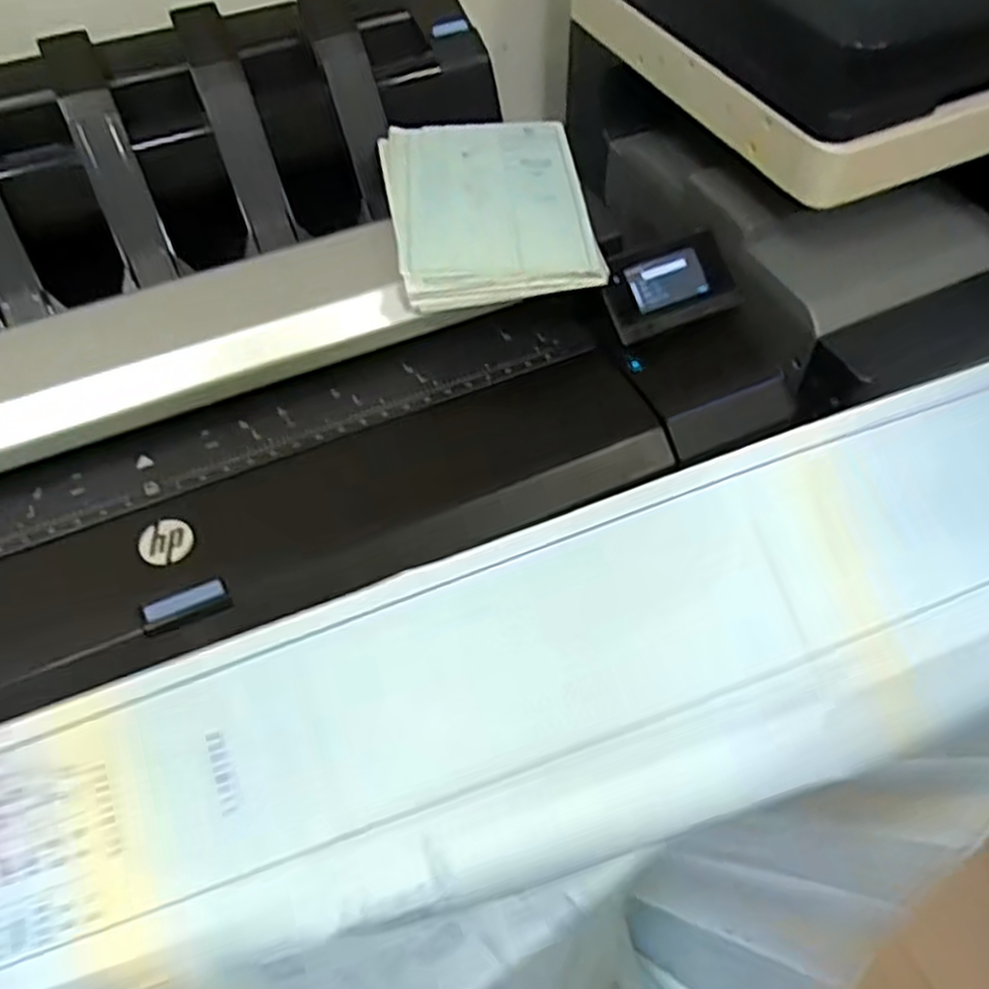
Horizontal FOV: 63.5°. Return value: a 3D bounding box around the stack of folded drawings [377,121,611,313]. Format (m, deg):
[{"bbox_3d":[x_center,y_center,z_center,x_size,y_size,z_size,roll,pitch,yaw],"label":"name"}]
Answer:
[{"bbox_3d":[-0.007,-0.343,0.929,0.226,0.033,0.317,-10,53,-4],"label":"stack of folded drawings"}]

